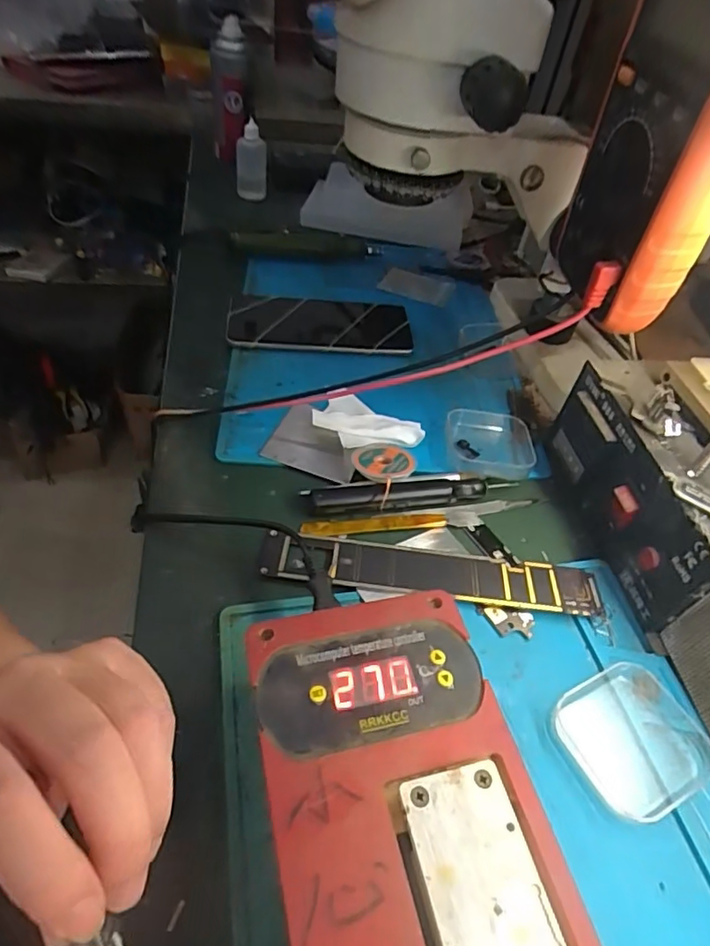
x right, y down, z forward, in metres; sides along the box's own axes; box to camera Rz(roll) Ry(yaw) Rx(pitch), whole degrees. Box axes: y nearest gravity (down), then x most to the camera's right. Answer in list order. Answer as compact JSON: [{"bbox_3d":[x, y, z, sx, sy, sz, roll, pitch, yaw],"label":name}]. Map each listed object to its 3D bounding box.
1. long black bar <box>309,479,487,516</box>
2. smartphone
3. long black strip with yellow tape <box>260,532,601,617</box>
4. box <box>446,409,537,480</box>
[{"bbox_3d":[0.031,0.016,0.369,0.120,0.015,0.016,-5,48,-11],"label":"long black bar"},{"bbox_3d":[-0.031,-0.136,0.502,0.165,0.014,0.081,3,47,-5],"label":"smartphone"},{"bbox_3d":[0.046,0.060,0.336,0.202,0.005,0.033,7,47,-1],"label":"long black strip with yellow tape"},{"bbox_3d":[0.105,-0.021,0.415,0.069,0.018,0.061,4,47,-3],"label":"box"}]

